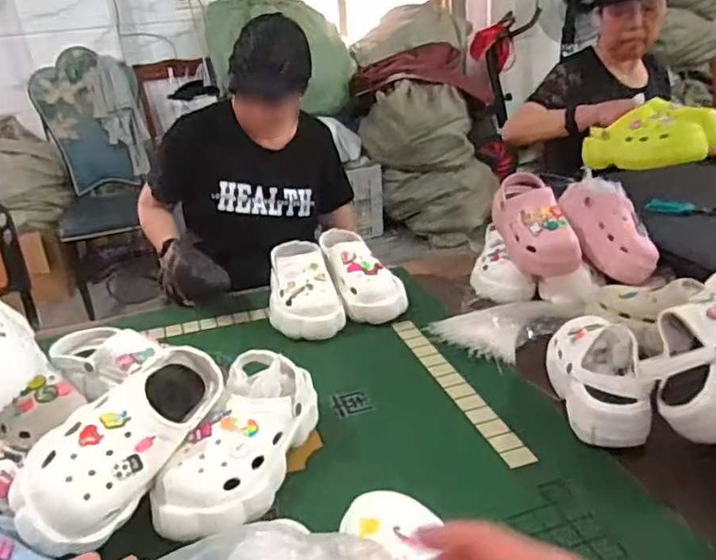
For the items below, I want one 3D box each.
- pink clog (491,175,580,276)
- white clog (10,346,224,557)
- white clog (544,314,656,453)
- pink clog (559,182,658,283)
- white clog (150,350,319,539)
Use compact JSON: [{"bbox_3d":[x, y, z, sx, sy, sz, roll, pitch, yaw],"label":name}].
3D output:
[{"bbox_3d":[0.326,-0.123,1.124,0.100,0.102,0.268,-6,44,-5],"label":"pink clog"},{"bbox_3d":[-0.249,0.172,0.647,0.111,0.096,0.257,12,29,30],"label":"white clog"},{"bbox_3d":[0.327,0.118,0.815,0.102,0.092,0.239,0,26,8],"label":"white clog"},{"bbox_3d":[0.476,-0.104,1.120,0.096,0.087,0.245,-10,51,-12],"label":"pink clog"},{"bbox_3d":[-0.132,0.181,0.687,0.104,0.099,0.254,8,28,24],"label":"white clog"}]

